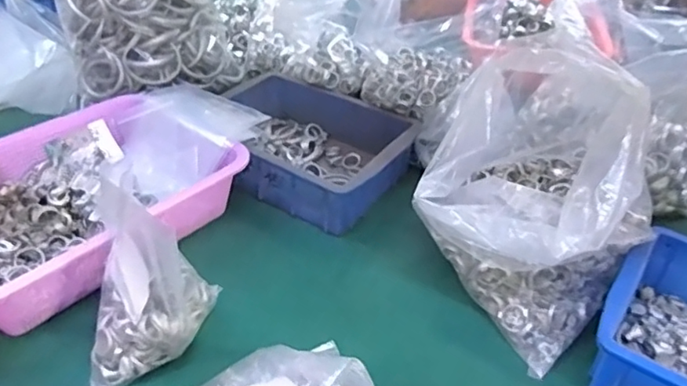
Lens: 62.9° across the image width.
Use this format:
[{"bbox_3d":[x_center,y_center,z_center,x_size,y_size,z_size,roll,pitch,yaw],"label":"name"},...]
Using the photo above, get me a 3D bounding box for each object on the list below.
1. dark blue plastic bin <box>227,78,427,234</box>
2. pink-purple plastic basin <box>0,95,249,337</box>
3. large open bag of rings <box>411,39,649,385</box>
[{"bbox_3d":[-0.046,-0.067,0.699,0.252,0.072,0.192,26,44,28],"label":"dark blue plastic bin"},{"bbox_3d":[-0.274,0.007,0.581,0.223,0.078,0.303,29,45,26],"label":"pink-purple plastic basin"},{"bbox_3d":[0.189,-0.016,0.525,0.186,0.204,0.240,27,44,28],"label":"large open bag of rings"}]

